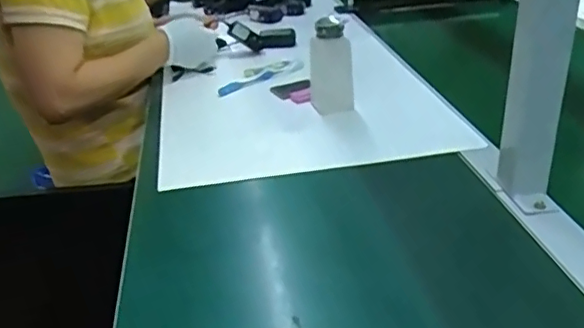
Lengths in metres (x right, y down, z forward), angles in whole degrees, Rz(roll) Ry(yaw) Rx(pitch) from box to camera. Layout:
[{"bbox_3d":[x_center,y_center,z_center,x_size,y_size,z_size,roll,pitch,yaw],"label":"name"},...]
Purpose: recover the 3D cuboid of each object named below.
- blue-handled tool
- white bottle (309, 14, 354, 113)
[{"bbox_3d":[-0.054,-0.146,0.996,0.033,0.018,0.183,22,37,40],"label":"blue-handled tool"},{"bbox_3d":[0.056,-0.138,0.853,0.064,0.135,0.052,-1,28,6],"label":"white bottle"}]

